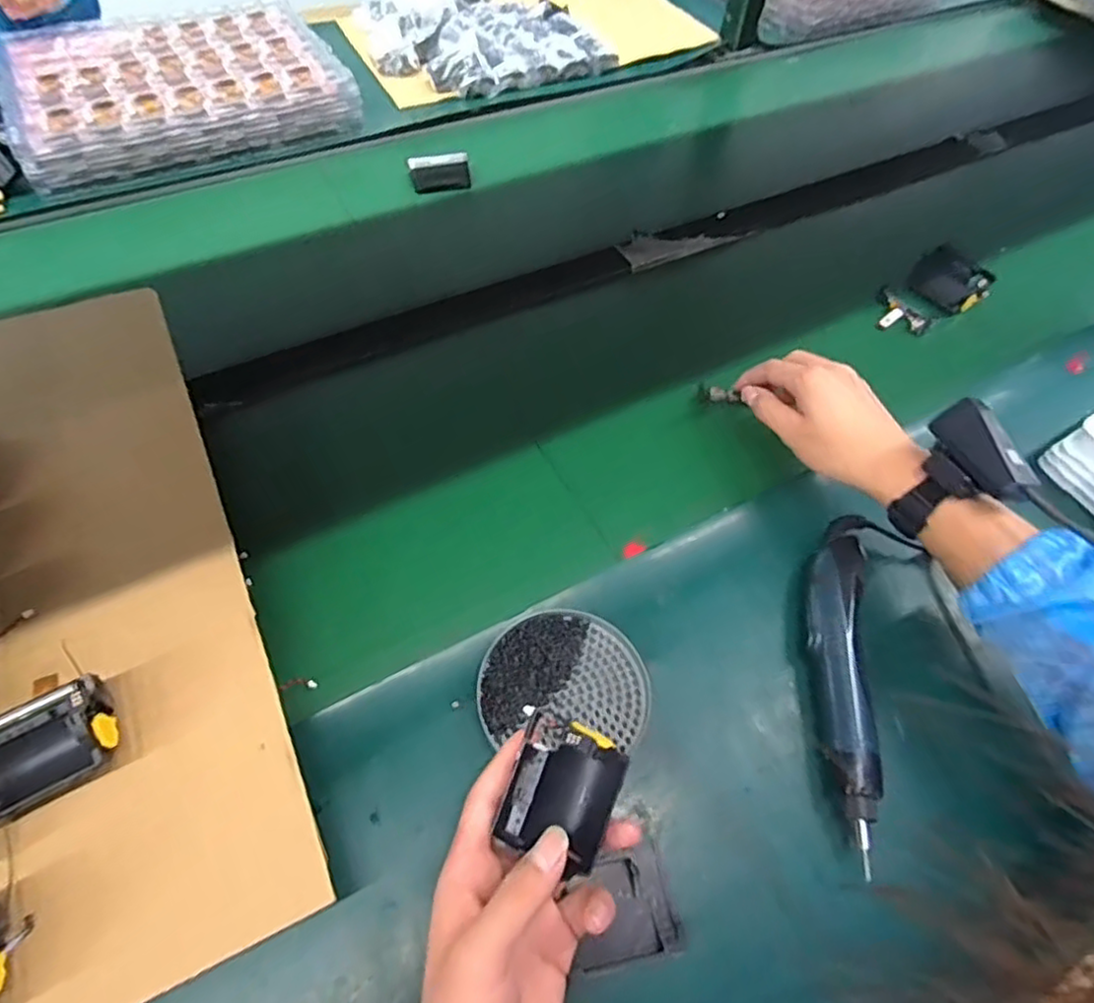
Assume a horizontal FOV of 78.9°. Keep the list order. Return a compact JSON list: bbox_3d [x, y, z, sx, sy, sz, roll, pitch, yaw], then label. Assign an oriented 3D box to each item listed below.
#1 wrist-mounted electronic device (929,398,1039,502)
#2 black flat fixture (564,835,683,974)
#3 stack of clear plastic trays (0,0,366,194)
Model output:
[{"bbox_3d":[0.285,-0.031,0.430,0.026,0.032,0.071,11,50,-34],"label":"wrist-mounted electronic device"},{"bbox_3d":[0.045,0.241,0.395,0.061,0.009,0.057,-10,59,-10],"label":"black flat fixture"},{"bbox_3d":[-0.460,-0.514,0.831,0.372,0.066,0.291,-25,63,-19],"label":"stack of clear plastic trays"}]

